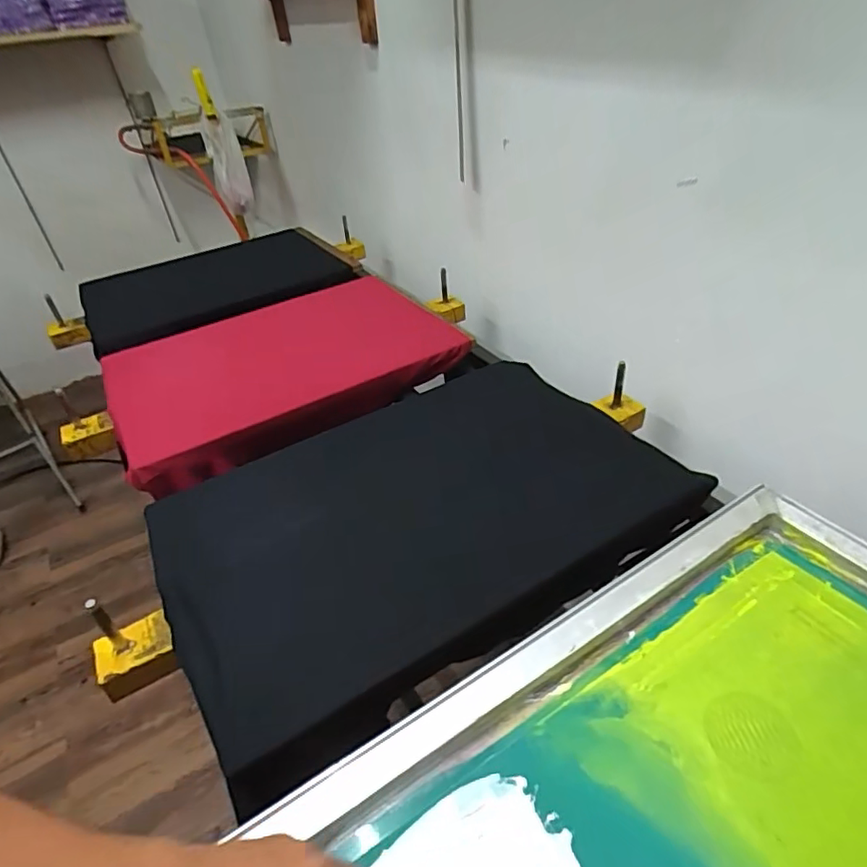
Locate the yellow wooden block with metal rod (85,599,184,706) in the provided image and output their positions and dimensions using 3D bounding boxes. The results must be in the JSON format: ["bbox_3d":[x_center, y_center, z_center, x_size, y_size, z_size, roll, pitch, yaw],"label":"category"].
[{"bbox_3d":[-0.323,0.216,0.591,0.076,0.100,0.061,-23,41,-19],"label":"yellow wooden block with metal rod"}]

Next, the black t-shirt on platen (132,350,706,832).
[{"bbox_3d":[-0.014,0.073,0.716,0.622,0.041,0.432,-25,42,-21],"label":"black t-shirt on platen"}]

